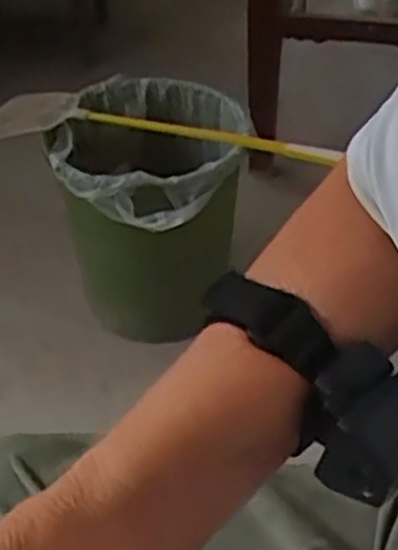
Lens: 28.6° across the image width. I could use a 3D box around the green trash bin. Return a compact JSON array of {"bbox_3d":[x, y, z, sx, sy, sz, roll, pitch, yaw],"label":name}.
[{"bbox_3d":[-0.060,-0.079,1.060,0.242,0.289,0.268,-5,41,-4],"label":"green trash bin"}]

